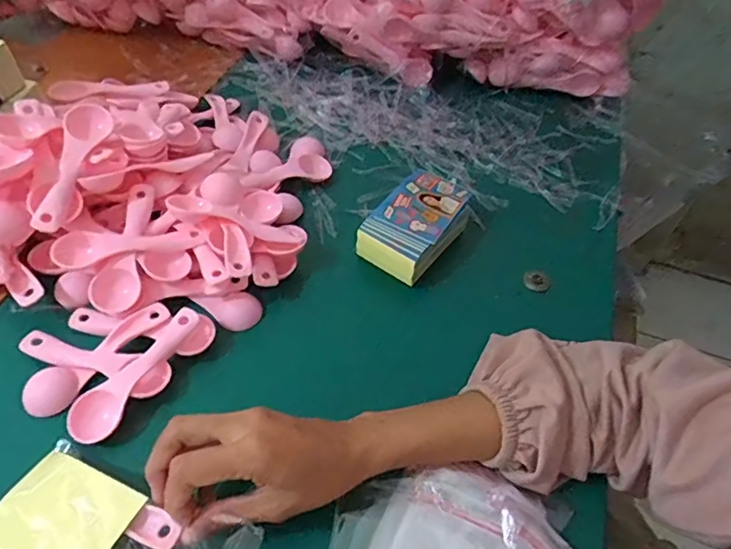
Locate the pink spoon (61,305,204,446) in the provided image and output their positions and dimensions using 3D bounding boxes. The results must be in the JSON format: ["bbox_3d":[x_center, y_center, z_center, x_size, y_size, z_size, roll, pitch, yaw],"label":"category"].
[{"bbox_3d":[-0.167,0.067,0.395,0.032,0.016,0.112,25,52,14],"label":"pink spoon"}]

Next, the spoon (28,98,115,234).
[{"bbox_3d":[-0.234,-0.090,0.432,0.035,0.016,0.121,7,66,1],"label":"spoon"}]

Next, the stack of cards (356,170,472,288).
[{"bbox_3d":[0.052,-0.049,0.511,0.071,0.040,0.119,31,53,18],"label":"stack of cards"}]

